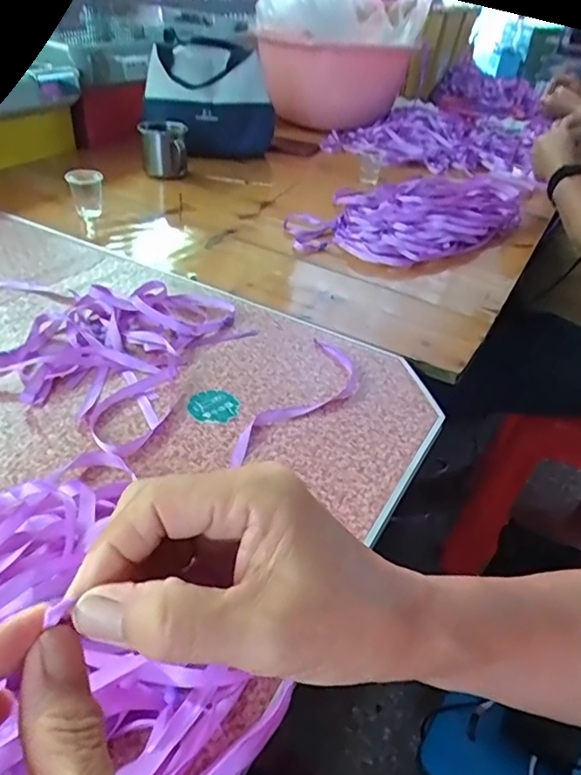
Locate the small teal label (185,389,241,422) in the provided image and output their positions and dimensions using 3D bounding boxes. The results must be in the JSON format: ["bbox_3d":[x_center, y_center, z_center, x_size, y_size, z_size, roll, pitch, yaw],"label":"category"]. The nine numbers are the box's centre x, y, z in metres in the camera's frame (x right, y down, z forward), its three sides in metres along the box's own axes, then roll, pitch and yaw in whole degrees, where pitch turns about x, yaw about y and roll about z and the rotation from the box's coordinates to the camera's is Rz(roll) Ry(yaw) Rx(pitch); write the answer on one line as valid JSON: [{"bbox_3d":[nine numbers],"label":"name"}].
[{"bbox_3d":[-0.069,0.015,0.497,0.046,0.004,0.043,2,38,-5],"label":"small teal label"}]

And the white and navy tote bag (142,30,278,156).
[{"bbox_3d":[-0.155,-0.583,1.115,0.228,0.194,0.172,14,39,10],"label":"white and navy tote bag"}]

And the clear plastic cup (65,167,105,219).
[{"bbox_3d":[-0.306,-0.293,0.823,0.051,0.059,0.051,-15,43,-25],"label":"clear plastic cup"}]

